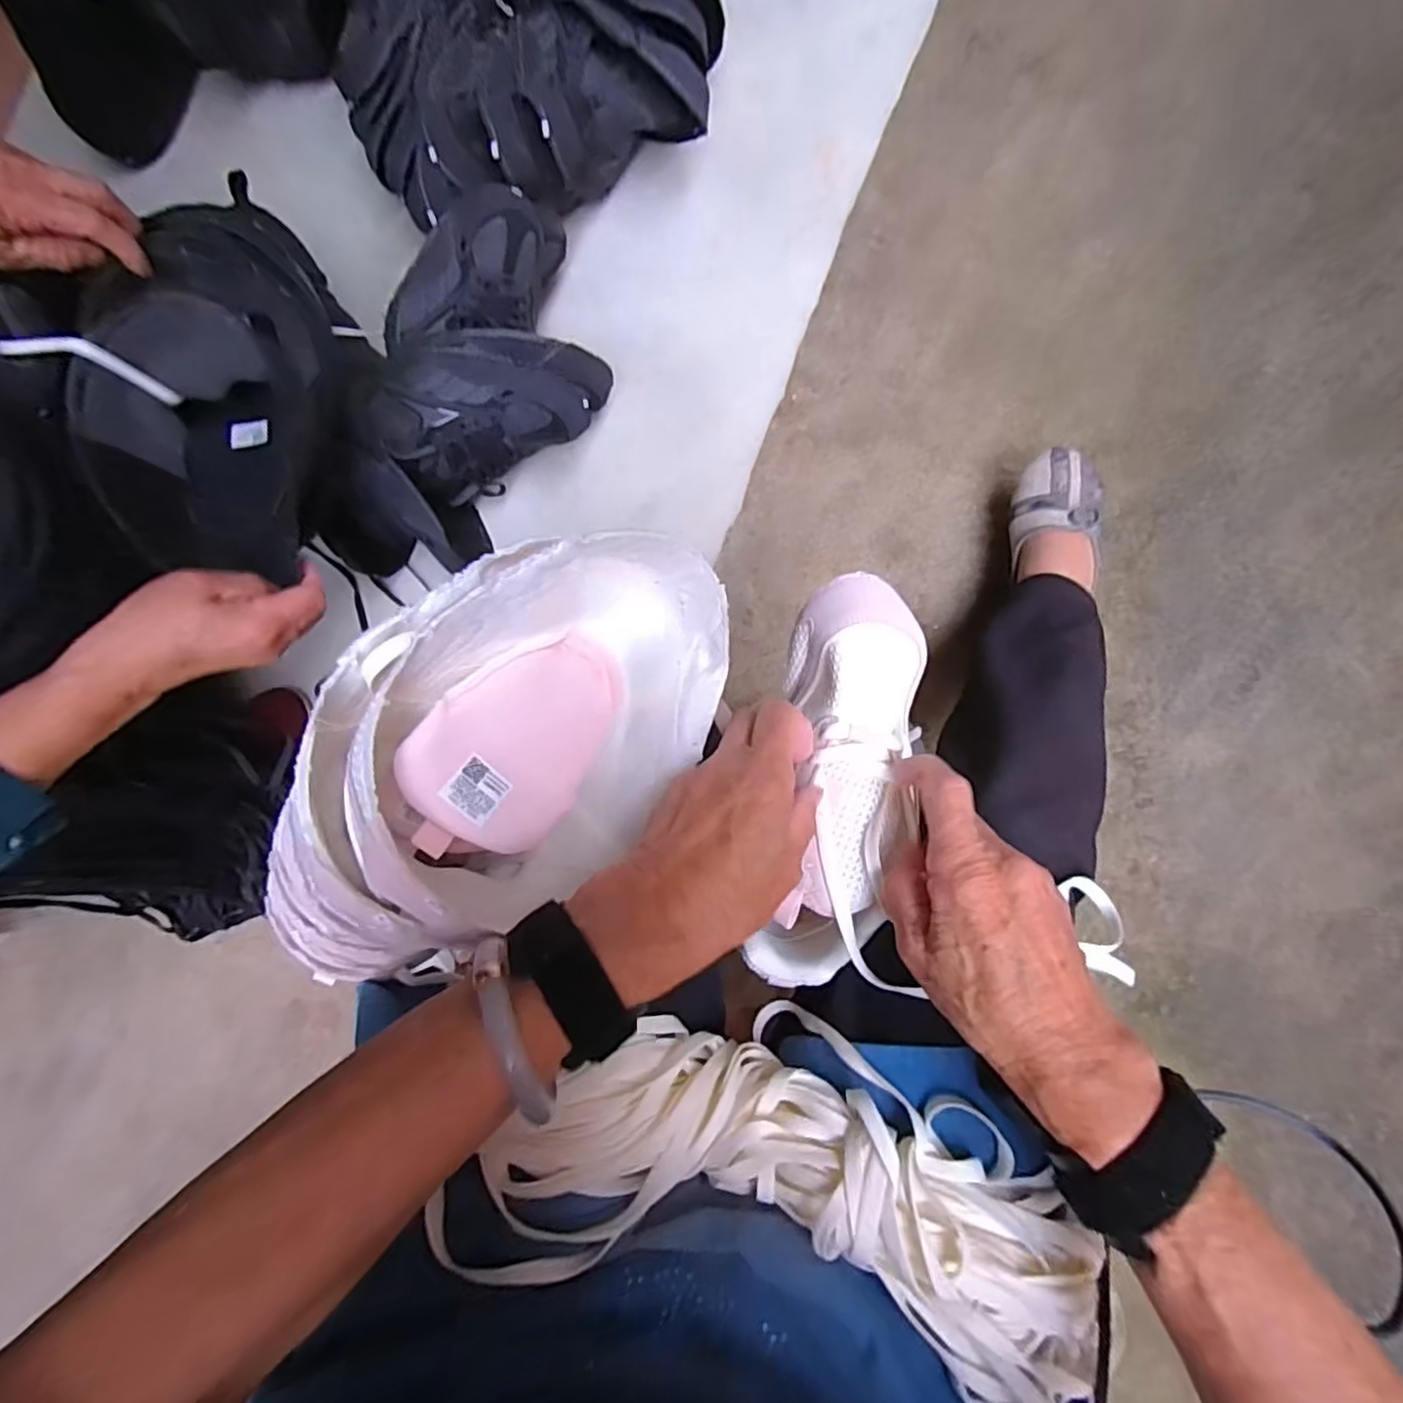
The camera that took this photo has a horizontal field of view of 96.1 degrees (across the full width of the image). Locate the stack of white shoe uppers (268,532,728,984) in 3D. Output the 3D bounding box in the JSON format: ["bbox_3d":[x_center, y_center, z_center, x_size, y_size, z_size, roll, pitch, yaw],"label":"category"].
[{"bbox_3d":[-0.094,0.015,0.314,0.165,0.094,0.230,26,80,-29],"label":"stack of white shoe uppers"}]

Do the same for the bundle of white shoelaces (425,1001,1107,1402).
[{"bbox_3d":[0.047,0.237,0.310,0.295,0.071,0.121,9,85,8],"label":"bundle of white shoelaces"}]

